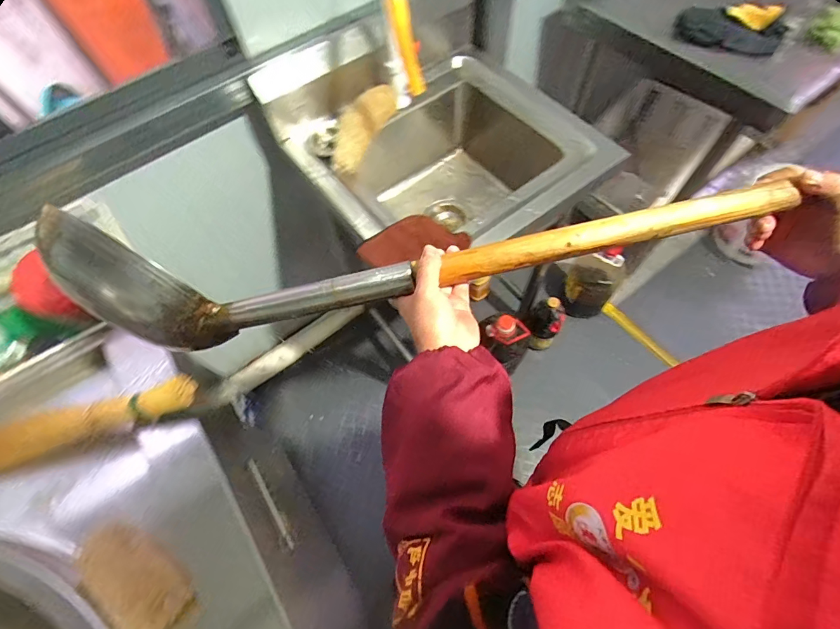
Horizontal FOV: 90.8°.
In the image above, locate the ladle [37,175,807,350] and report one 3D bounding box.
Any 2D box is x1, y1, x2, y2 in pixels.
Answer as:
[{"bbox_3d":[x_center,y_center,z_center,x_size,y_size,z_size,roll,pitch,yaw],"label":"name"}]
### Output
[{"bbox_3d":[-0.004,-0.065,0.412,0.707,0.124,0.087,-8,64,1],"label":"ladle"}]

